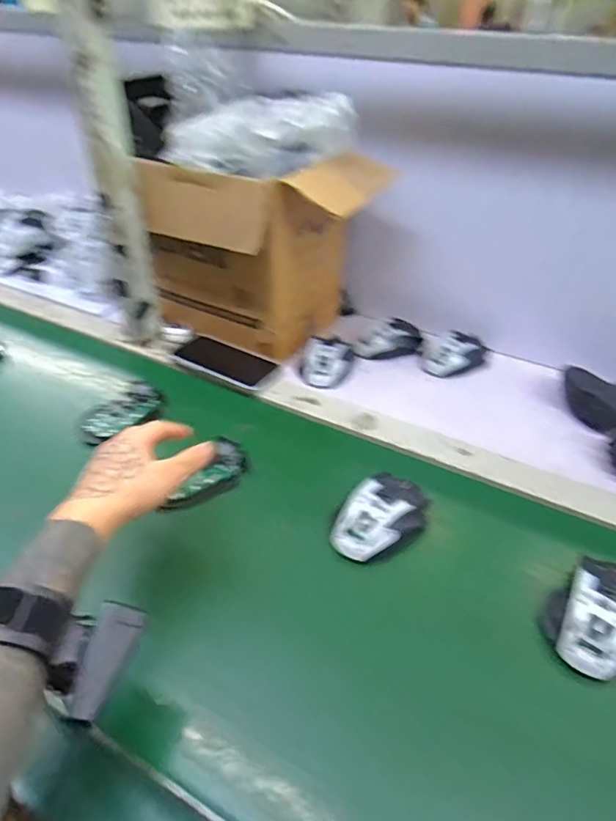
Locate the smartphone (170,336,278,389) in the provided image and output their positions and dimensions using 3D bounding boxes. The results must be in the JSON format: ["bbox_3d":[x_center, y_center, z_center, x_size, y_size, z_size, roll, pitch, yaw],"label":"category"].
[{"bbox_3d":[-0.129,-0.077,0.745,0.158,0.007,0.080,23,44,23],"label":"smartphone"}]

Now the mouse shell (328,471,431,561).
[{"bbox_3d":[0.076,0.107,0.517,0.113,0.036,0.071,-29,49,-32],"label":"mouse shell"}]

